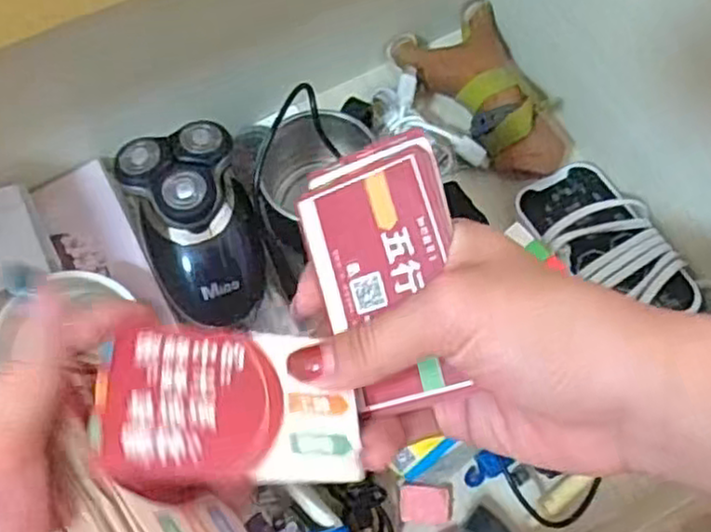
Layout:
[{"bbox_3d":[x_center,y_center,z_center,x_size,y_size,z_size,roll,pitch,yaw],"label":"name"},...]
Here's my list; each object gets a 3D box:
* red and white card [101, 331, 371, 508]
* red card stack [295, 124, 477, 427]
[{"bbox_3d":[-0.039,0.043,0.224,0.077,0.004,0.054,2,52,-20],"label":"red and white card"},{"bbox_3d":[0.010,0.003,0.244,0.052,0.007,0.087,-17,80,27],"label":"red card stack"}]

